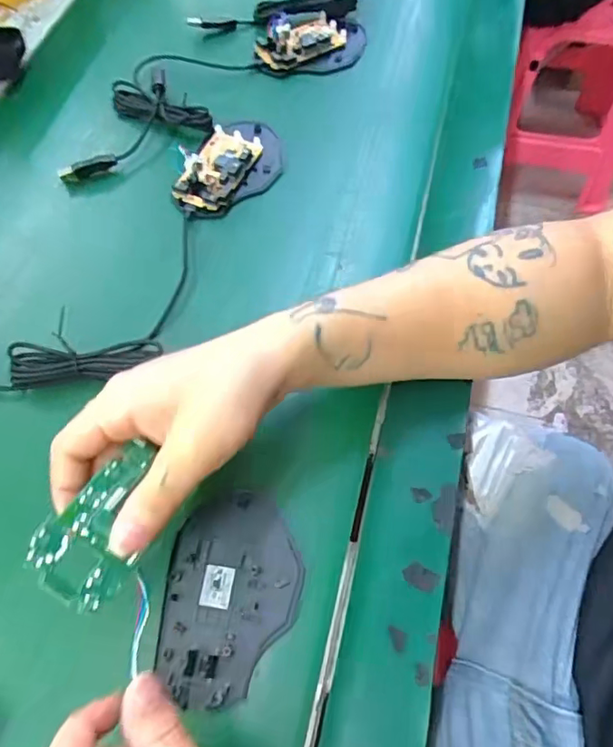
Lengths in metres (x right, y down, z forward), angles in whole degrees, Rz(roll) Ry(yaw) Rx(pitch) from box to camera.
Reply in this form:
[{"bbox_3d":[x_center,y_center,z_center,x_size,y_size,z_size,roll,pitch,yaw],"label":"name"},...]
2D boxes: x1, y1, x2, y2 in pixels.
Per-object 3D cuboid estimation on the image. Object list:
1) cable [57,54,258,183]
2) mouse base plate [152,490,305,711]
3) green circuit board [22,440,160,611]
[{"bbox_3d":[-0.127,-0.229,0.481,0.104,0.016,0.176,15,64,9],"label":"cable"},{"bbox_3d":[-0.041,0.119,0.306,0.071,0.006,0.109,5,63,4],"label":"mouse base plate"},{"bbox_3d":[-0.095,0.072,0.268,0.044,0.004,0.075,43,56,-5],"label":"green circuit board"}]

